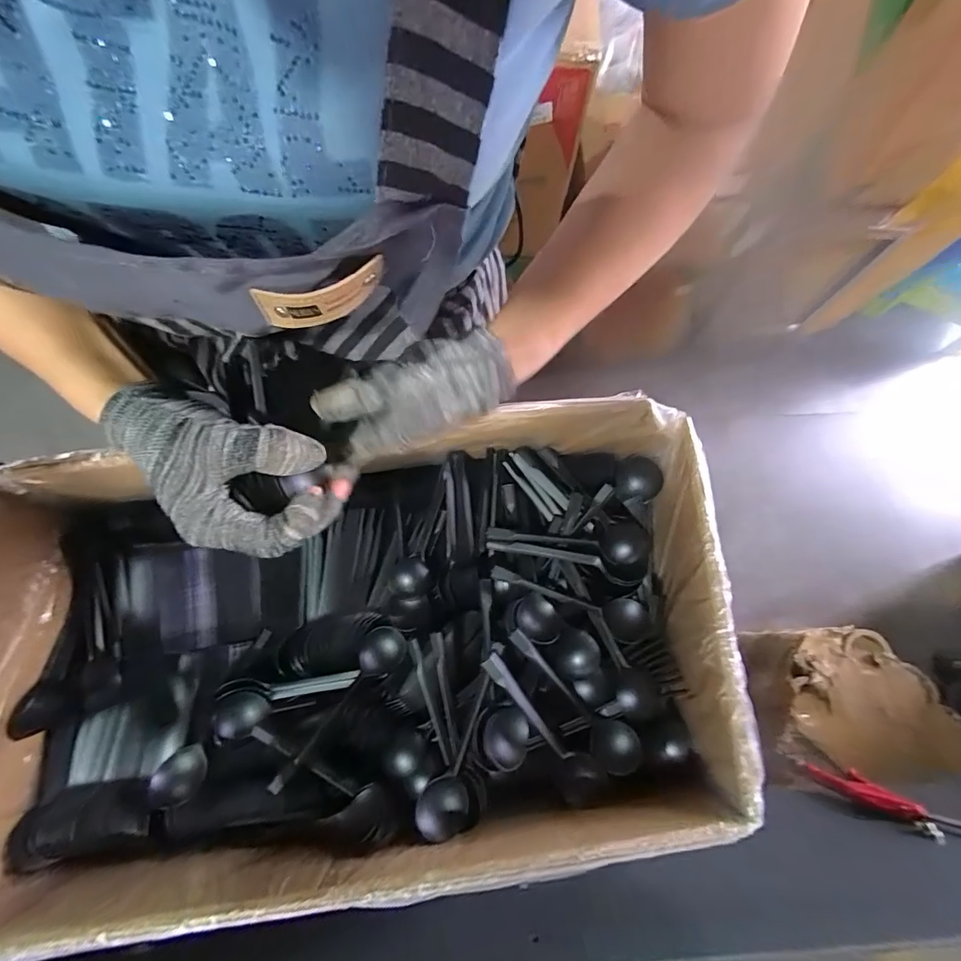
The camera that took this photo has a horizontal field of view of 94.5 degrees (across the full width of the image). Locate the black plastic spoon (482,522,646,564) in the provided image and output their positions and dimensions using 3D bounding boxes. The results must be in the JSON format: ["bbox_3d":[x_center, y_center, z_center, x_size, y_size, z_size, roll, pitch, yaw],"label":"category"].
[{"bbox_3d":[0.079,0.057,0.397,0.145,0.019,0.037,-2,73,-2],"label":"black plastic spoon"}]

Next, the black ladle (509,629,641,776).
[{"bbox_3d":[0.073,0.171,0.352,0.035,0.021,0.137,-41,91,-12],"label":"black ladle"}]

